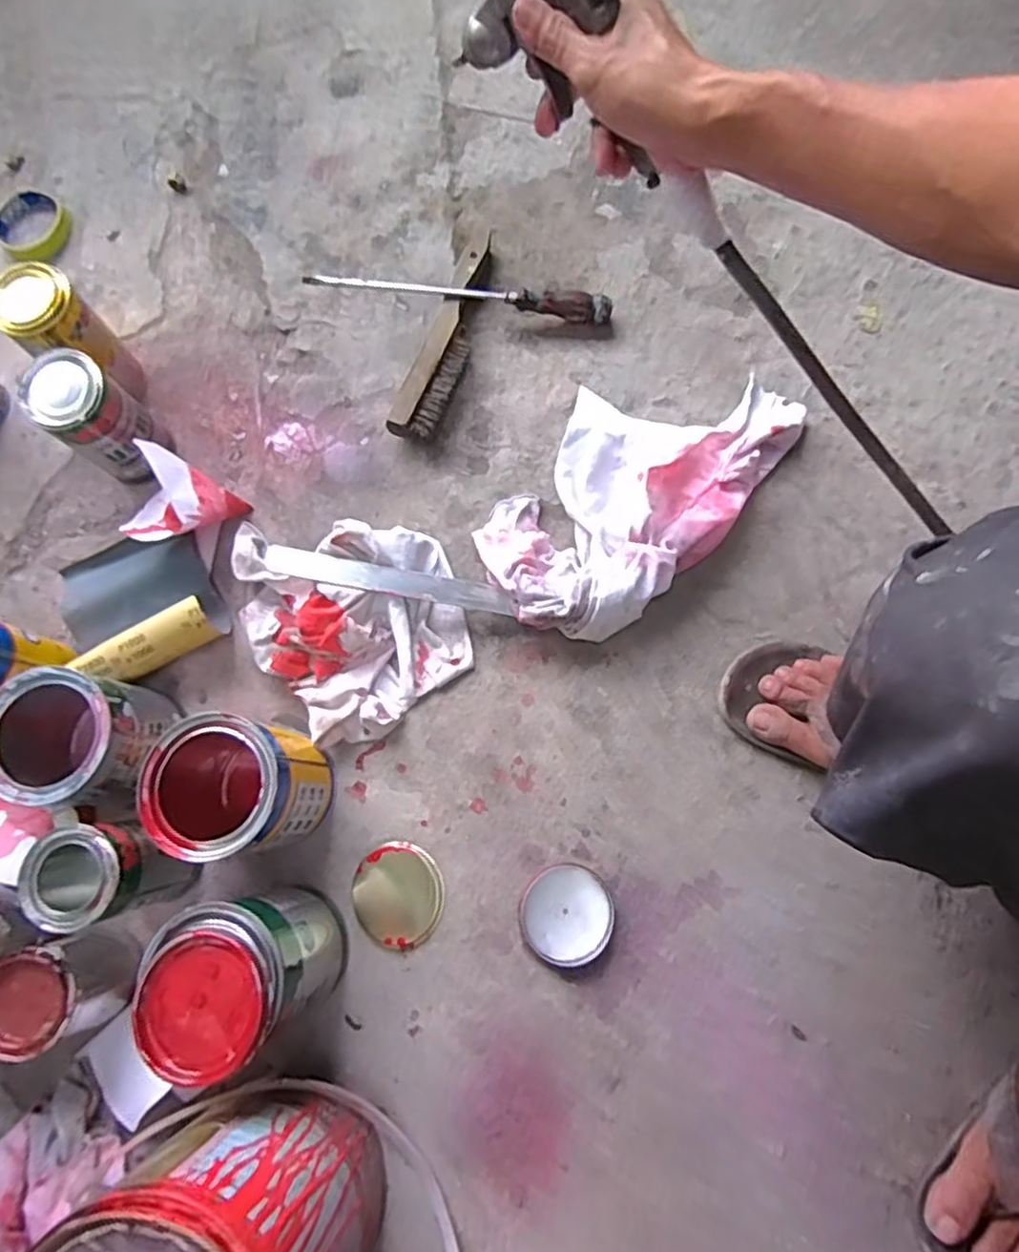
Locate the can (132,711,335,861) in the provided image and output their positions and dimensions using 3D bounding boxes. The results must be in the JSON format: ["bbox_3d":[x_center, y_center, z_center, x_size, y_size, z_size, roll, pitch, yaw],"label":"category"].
[{"bbox_3d":[-0.221,0.131,0.560,0.118,0.120,0.104,15,78,6],"label":"can"}]

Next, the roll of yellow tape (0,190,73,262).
[{"bbox_3d":[-0.551,-0.464,0.782,0.097,0.015,0.080,41,82,8],"label":"roll of yellow tape"}]

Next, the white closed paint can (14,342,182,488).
[{"bbox_3d":[-0.385,-0.191,0.646,0.068,0.141,0.073,-1,76,4],"label":"white closed paint can"}]

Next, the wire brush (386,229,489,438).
[{"bbox_3d":[-0.060,-0.306,0.706,0.051,0.043,0.255,17,78,7],"label":"wire brush"}]

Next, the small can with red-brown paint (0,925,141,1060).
[{"bbox_3d":[-0.360,0.287,0.536,0.068,0.092,0.072,-1,76,4],"label":"small can with red-brown paint"}]

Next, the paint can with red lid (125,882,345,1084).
[{"bbox_3d":[-0.202,0.259,0.520,0.110,0.127,0.104,-1,76,4],"label":"paint can with red lid"}]

